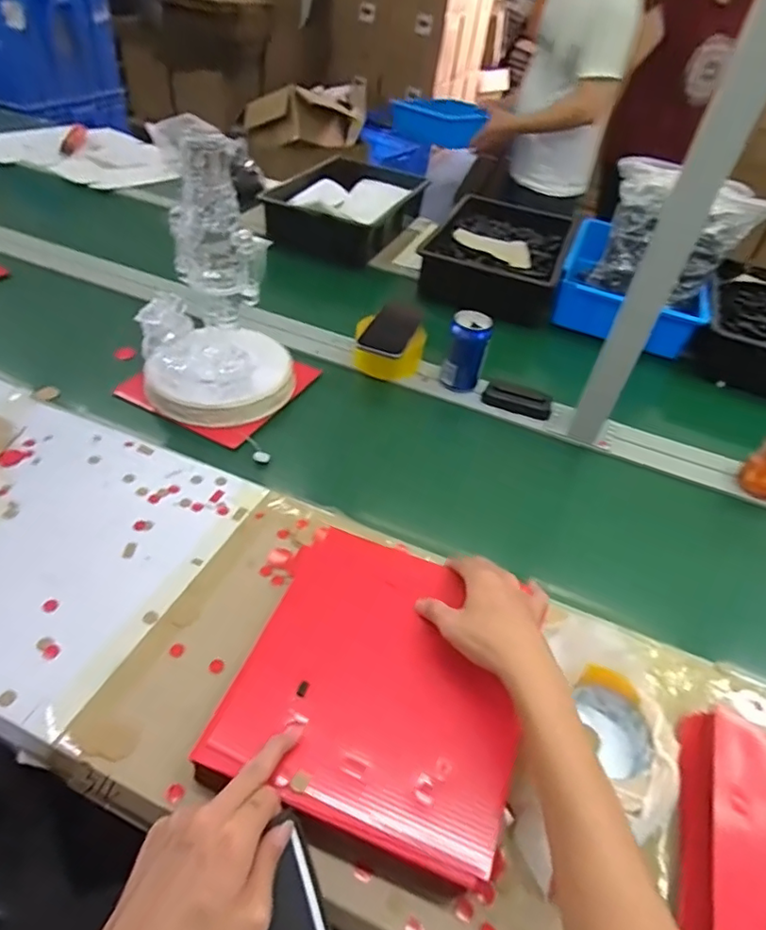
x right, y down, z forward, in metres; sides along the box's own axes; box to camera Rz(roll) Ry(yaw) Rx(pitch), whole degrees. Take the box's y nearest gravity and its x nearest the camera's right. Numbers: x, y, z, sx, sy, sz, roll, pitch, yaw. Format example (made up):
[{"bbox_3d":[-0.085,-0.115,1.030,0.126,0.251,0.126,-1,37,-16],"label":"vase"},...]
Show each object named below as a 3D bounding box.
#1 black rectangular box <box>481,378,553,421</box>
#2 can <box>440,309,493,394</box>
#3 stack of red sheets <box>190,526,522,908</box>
[{"bbox_3d":[0.211,-0.102,0.871,0.104,0.026,0.048,21,45,14],"label":"black rectangular box"},{"bbox_3d":[0.129,-0.173,0.864,0.059,0.117,0.052,14,43,7],"label":"can"},{"bbox_3d":[-0.002,0.183,0.478,0.229,0.040,0.235,15,50,13],"label":"stack of red sheets"}]

